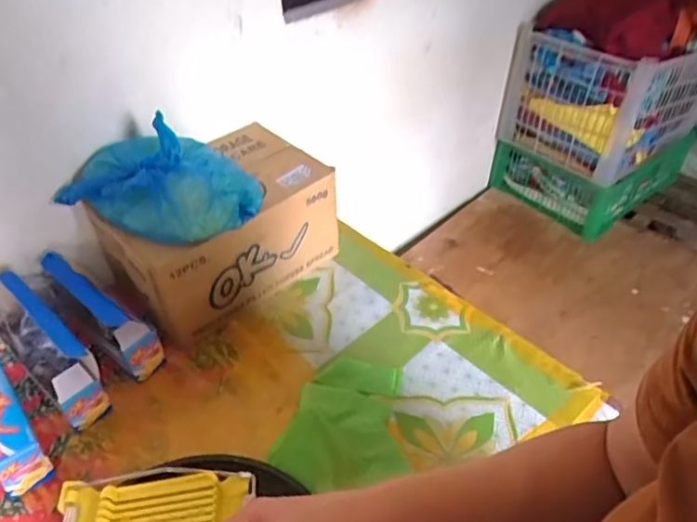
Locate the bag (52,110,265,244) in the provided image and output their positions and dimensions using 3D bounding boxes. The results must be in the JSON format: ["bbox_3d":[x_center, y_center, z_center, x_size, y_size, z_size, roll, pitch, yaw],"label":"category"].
[{"bbox_3d":[-0.222,-0.093,0.670,0.212,0.090,0.141,-20,46,-19],"label":"bag"}]

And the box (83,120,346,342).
[{"bbox_3d":[-0.172,-0.041,0.789,0.164,0.157,0.287,33,53,32],"label":"box"}]

